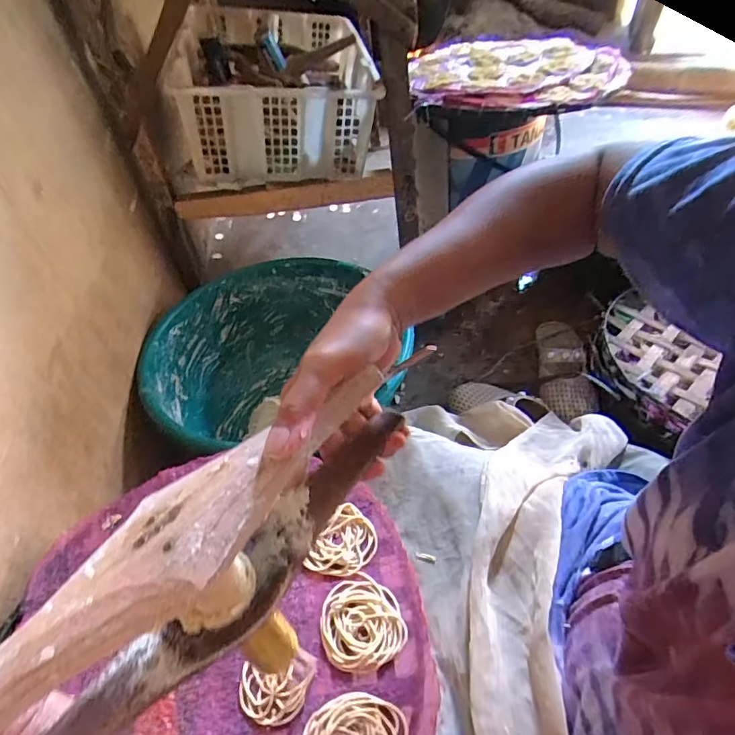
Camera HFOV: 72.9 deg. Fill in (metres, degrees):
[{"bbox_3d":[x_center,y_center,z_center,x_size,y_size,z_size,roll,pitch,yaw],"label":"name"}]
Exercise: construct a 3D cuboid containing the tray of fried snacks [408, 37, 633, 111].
[{"bbox_3d":[0.261,-0.529,0.884,0.371,0.026,0.292,8,51,14],"label":"tray of fried snacks"}]

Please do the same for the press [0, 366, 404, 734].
[{"bbox_3d":[-0.091,0.108,0.272,0.281,0.079,0.060,-36,52,-25],"label":"press"}]

